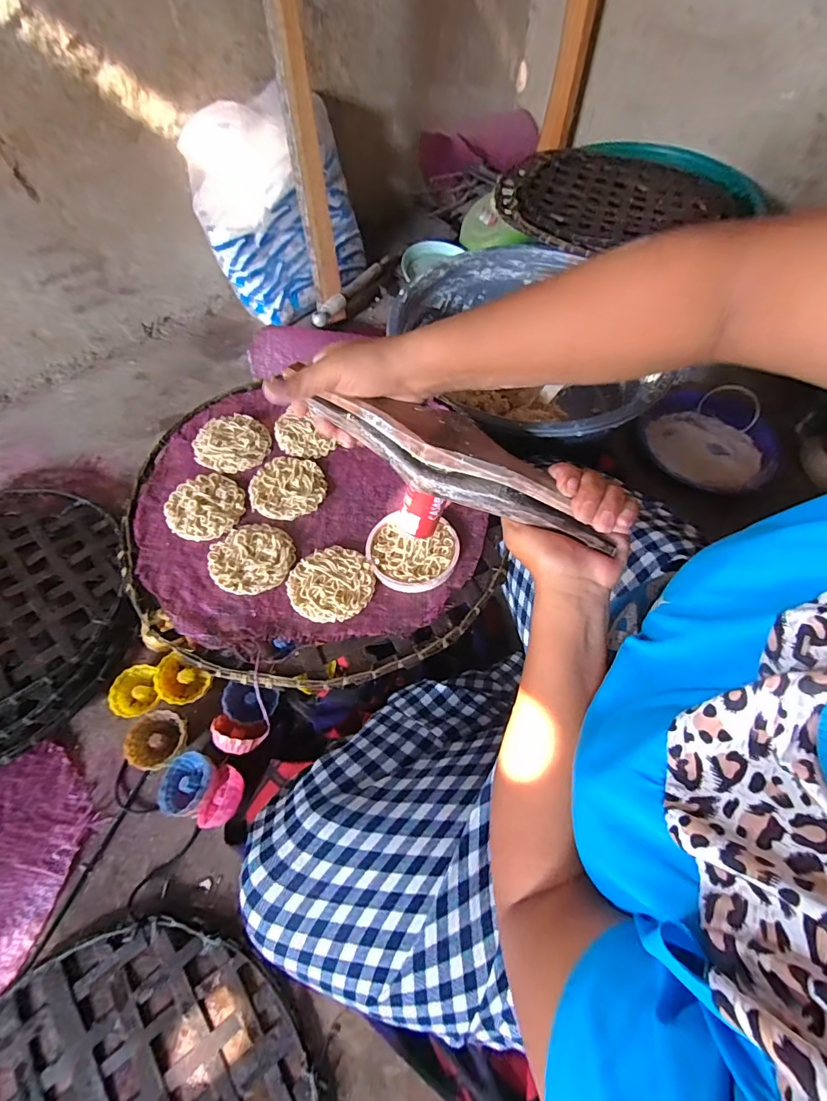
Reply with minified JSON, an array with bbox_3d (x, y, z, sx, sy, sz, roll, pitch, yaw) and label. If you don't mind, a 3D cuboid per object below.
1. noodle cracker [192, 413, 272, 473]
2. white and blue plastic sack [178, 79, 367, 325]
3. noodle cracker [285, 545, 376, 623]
[{"bbox_3d":[-0.200,-0.119,0.503,0.076,0.016,0.073,-1,60,1],"label":"noodle cracker"},{"bbox_3d":[-0.248,-0.639,0.846,0.286,0.290,0.155,-38,66,-19],"label":"white and blue plastic sack"},{"bbox_3d":[-0.076,0.029,0.419,0.076,0.009,0.072,-1,60,1],"label":"noodle cracker"}]

